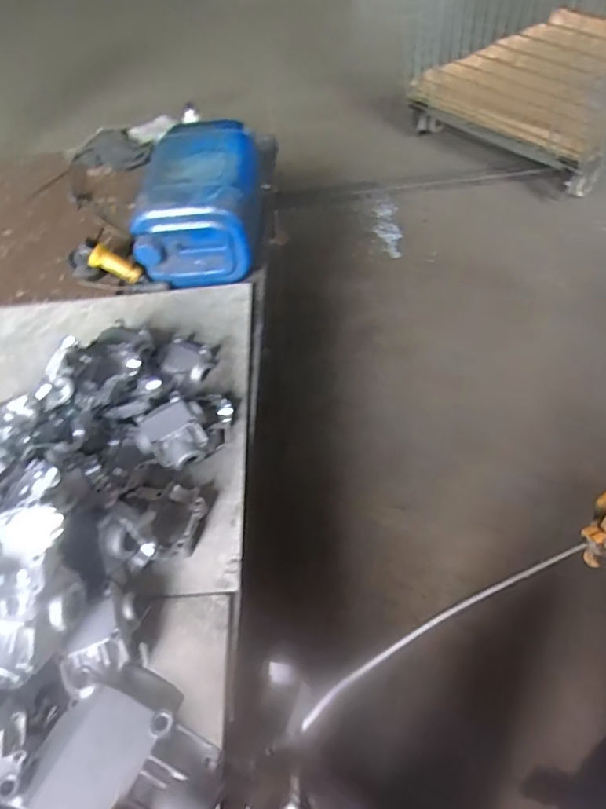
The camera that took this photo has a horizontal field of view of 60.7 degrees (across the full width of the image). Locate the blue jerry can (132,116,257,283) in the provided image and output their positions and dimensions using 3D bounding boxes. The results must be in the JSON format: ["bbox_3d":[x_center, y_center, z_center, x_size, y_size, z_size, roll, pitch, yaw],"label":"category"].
[{"bbox_3d":[-0.280,-0.557,1.422,0.292,0.254,0.424,-3,52,3],"label":"blue jerry can"}]

